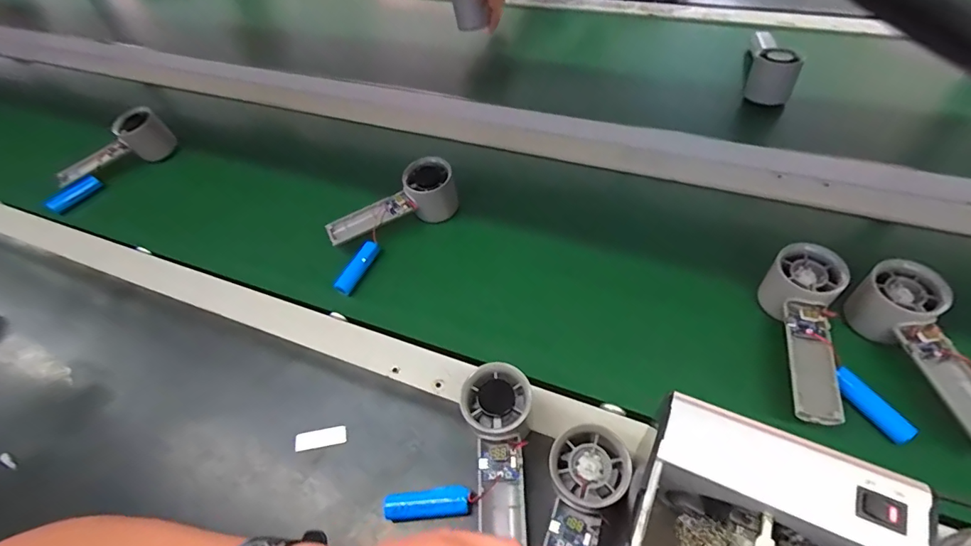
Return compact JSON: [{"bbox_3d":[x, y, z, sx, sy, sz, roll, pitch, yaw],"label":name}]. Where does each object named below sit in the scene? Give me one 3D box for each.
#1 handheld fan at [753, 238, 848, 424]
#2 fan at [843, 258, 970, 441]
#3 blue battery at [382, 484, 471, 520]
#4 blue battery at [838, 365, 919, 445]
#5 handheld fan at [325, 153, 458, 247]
[{"bbox_3d":[0.280,0.052,0.416,0.054,0.064,0.151,9,54,9],"label":"handheld fan"},{"bbox_3d":[0.372,0.067,0.396,0.049,0.063,0.155,-13,54,-7],"label":"fan"},{"bbox_3d":[-0.046,0.185,0.384,0.067,0.017,0.023,-4,53,0],"label":"blue battery"},{"bbox_3d":[0.317,0.111,0.397,0.020,0.019,0.065,-30,57,-18],"label":"blue battery"},{"bbox_3d":[-0.107,-0.074,0.565,0.155,0.053,0.053,-27,56,0],"label":"handheld fan"}]

